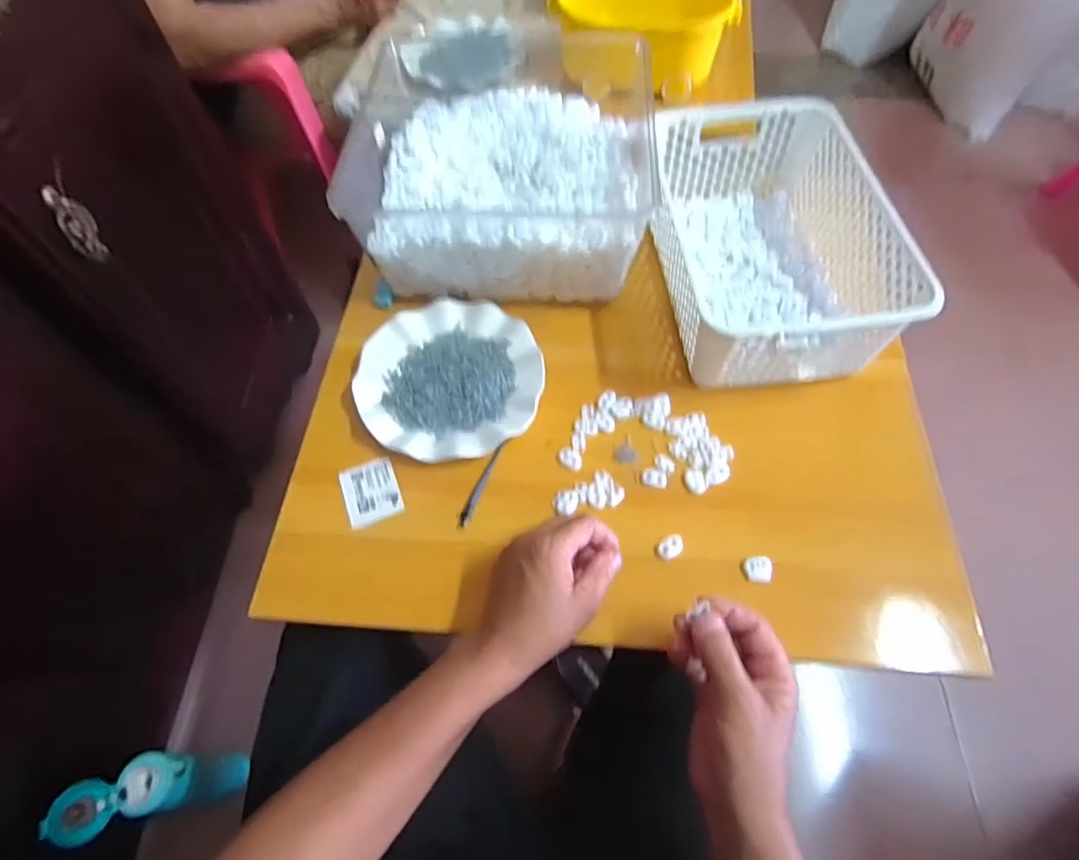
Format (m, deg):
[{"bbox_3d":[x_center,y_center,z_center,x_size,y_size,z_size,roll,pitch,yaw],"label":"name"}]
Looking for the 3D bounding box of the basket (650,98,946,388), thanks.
[{"bbox_3d":[0.232,-0.197,0.597,0.197,0.107,0.307,-4,61,-1],"label":"basket"}]

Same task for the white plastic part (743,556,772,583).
[{"bbox_3d":[0.182,0.116,0.477,0.021,0.011,0.021,-3,61,0],"label":"white plastic part"}]

